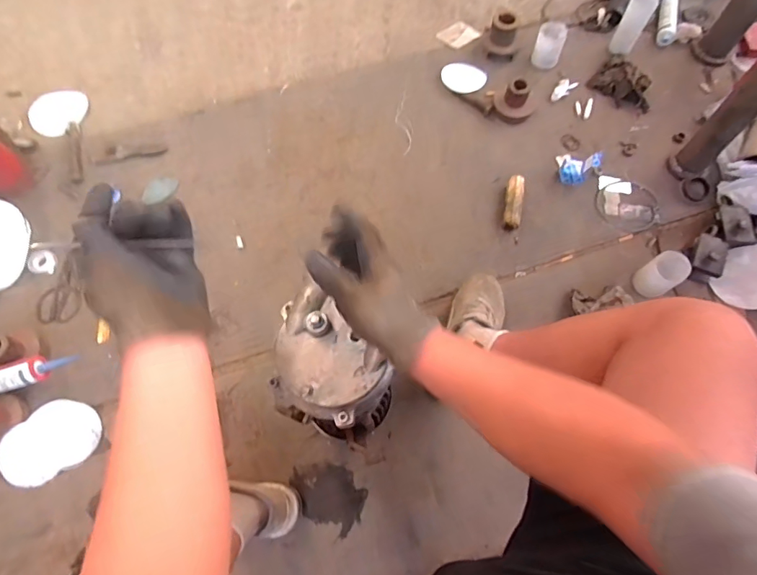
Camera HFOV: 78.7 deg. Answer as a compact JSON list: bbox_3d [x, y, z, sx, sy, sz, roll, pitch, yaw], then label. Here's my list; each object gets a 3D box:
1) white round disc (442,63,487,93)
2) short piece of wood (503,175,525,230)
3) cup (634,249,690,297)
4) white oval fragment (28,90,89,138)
[{"bbox_3d":[0.262,-0.629,1.382,0.134,0.015,0.146,0,57,0],"label":"white round disc"},{"bbox_3d":[0.348,-0.218,1.192,0.044,0.040,0.151,12,66,6],"label":"short piece of wood"},{"bbox_3d":[0.639,-0.026,1.057,0.071,0.119,0.083,-31,69,-13],"label":"cup"},{"bbox_3d":[-0.950,-0.528,1.373,0.166,0.032,0.138,-41,71,-17],"label":"white oval fragment"}]

